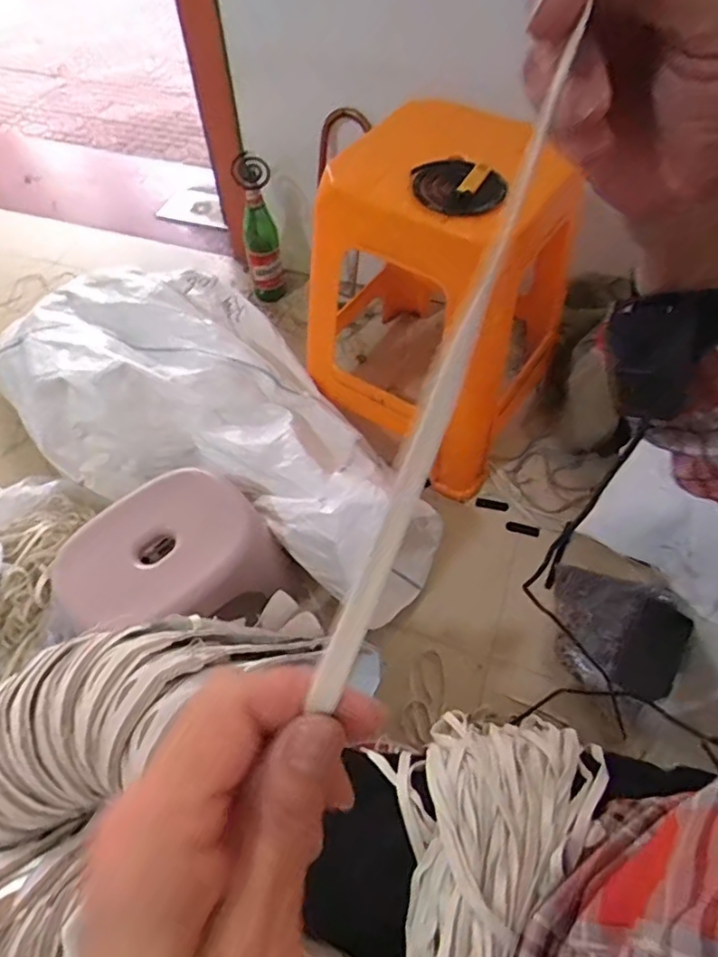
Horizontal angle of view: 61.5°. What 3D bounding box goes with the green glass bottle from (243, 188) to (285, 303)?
[{"bbox_3d":[-0.207,-0.496,1.295,0.071,0.241,0.080,-10,57,-5],"label":"green glass bottle"}]

